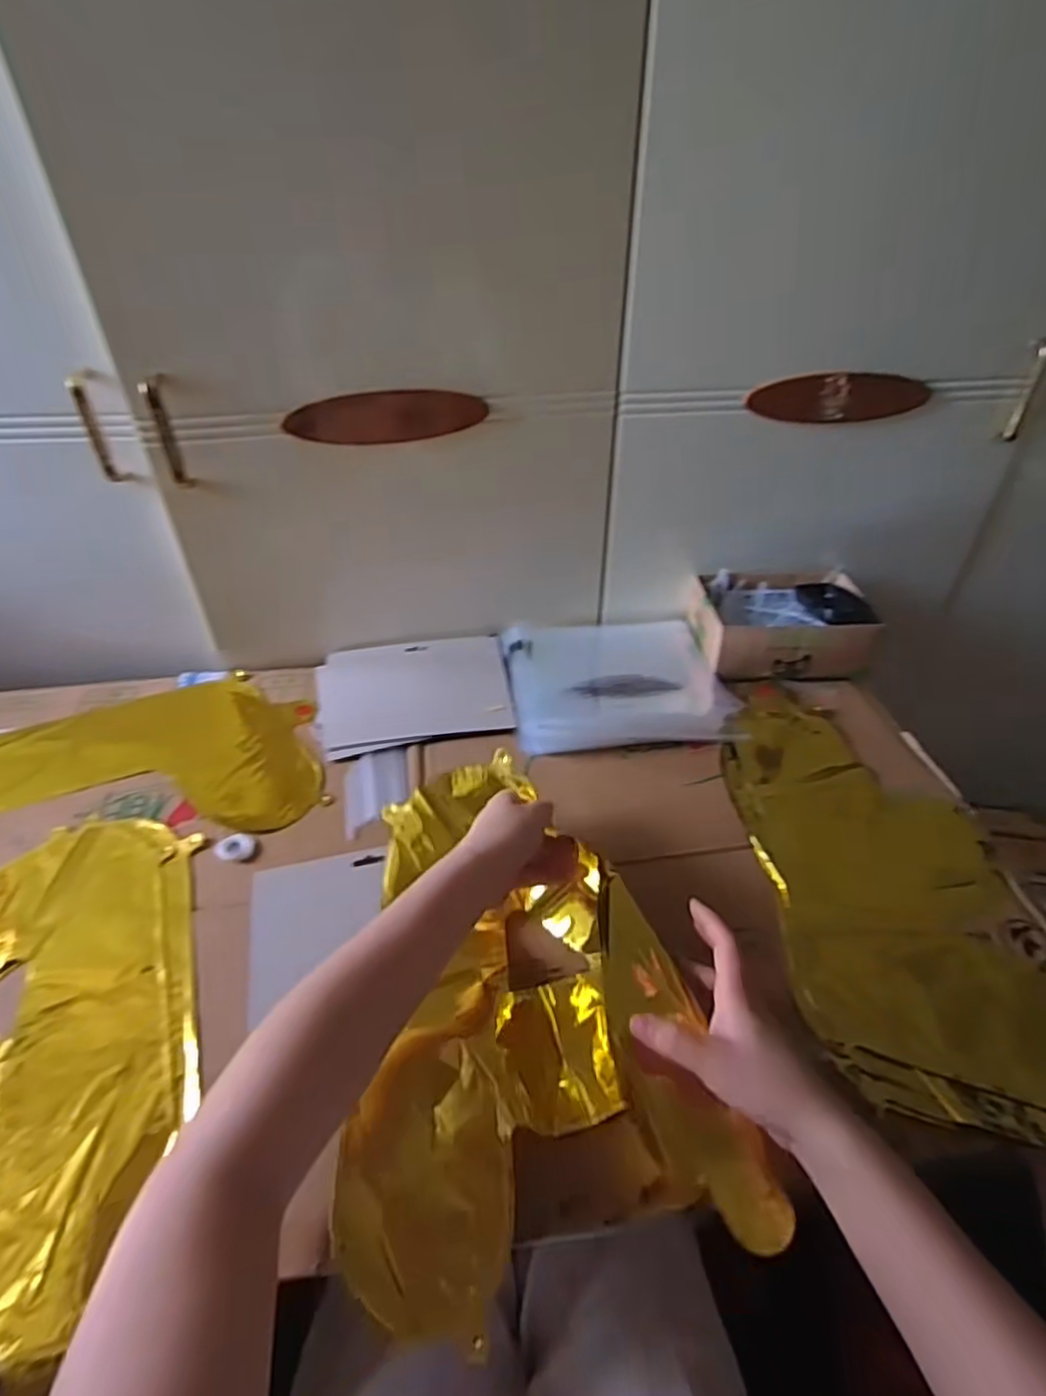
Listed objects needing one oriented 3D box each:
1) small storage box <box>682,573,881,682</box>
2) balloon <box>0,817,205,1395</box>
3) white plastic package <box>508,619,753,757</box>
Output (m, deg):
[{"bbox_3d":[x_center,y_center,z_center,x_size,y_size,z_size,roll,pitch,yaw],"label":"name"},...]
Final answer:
[{"bbox_3d":[0.299,-0.089,0.821,0.187,0.070,0.138,-3,40,-2],"label":"small storage box"},{"bbox_3d":[-0.390,0.235,0.509,0.355,0.029,0.343,8,41,10],"label":"balloon"},{"bbox_3d":[0.102,-0.031,0.786,0.233,0.021,0.238,-5,40,-5],"label":"white plastic package"}]

